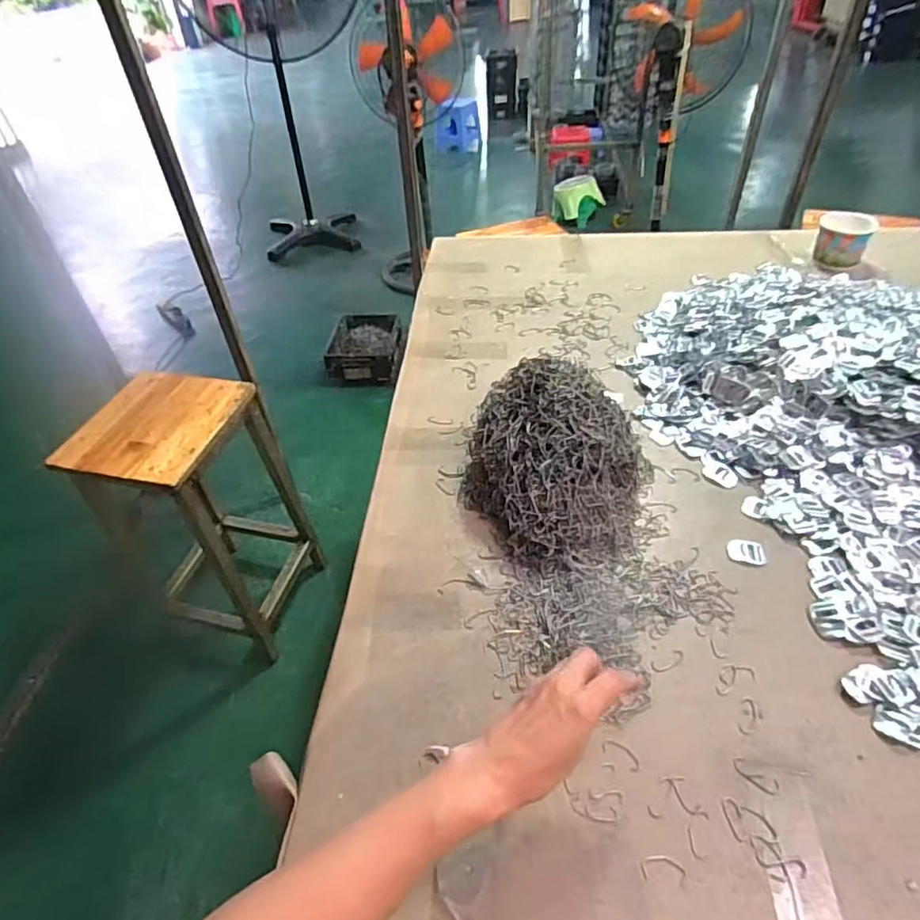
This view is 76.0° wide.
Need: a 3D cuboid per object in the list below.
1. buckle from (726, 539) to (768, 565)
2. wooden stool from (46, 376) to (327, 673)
[{"bbox_3d":[0.313,0.100,0.643,0.039,0.006,0.031,11,47,15],"label":"buckle"},{"bbox_3d":[-0.579,0.122,1.316,0.340,0.548,0.321,8,45,12],"label":"wooden stool"}]

